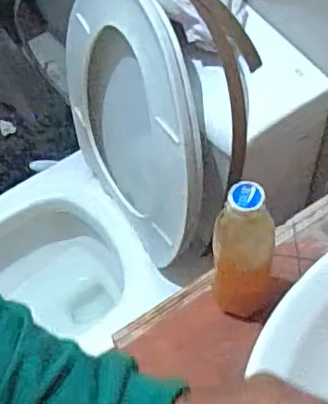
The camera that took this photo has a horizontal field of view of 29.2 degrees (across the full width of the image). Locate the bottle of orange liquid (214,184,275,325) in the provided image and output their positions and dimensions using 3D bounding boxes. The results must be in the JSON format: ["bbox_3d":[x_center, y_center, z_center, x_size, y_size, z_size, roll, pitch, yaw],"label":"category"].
[{"bbox_3d":[0.076,0.053,0.586,0.058,0.197,0.044,12,59,12],"label":"bottle of orange liquid"}]

